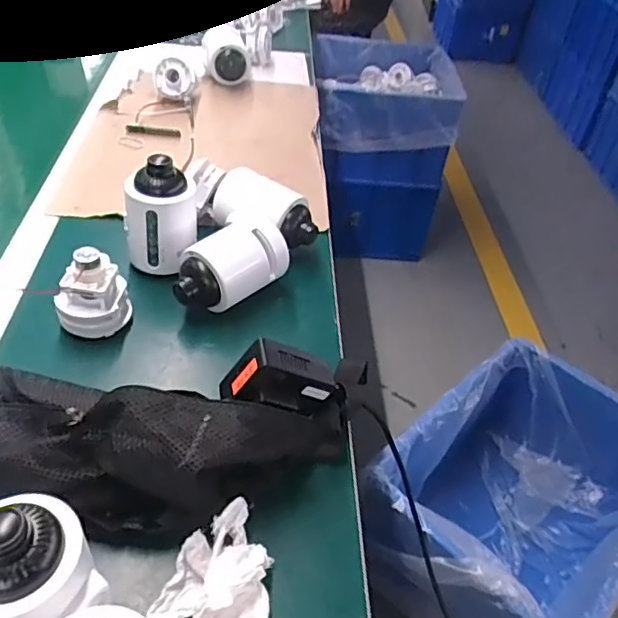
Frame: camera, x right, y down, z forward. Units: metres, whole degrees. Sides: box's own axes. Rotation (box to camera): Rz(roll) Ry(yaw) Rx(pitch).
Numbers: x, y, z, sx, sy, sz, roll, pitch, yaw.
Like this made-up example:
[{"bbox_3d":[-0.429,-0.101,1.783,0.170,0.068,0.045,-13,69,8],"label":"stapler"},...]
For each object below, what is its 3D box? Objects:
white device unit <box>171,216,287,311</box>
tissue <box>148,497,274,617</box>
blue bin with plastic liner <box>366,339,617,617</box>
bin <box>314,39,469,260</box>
[{"bbox_3d":[-0.083,-0.043,0.628,0.066,0.068,0.126,33,49,26],"label":"white device unit"},{"bbox_3d":[-0.059,0.199,0.413,0.089,0.032,0.085,-29,54,-33],"label":"tissue"},{"bbox_3d":[0.423,0.414,1.207,0.580,0.327,0.455,-28,53,-32],"label":"blue bin with plastic liner"},{"bbox_3d":[0.193,-0.457,1.773,0.409,0.554,0.385,8,43,2],"label":"bin"}]

